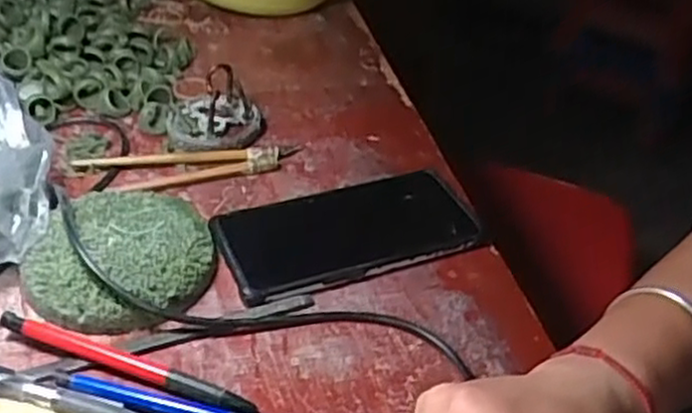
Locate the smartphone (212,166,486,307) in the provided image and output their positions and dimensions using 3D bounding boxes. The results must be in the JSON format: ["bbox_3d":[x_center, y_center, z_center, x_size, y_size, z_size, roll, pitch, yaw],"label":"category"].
[{"bbox_3d":[0.000,0.014,0.476,0.161,0.016,0.079,-12,41,-22],"label":"smartphone"}]

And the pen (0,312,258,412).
[{"bbox_3d":[-0.112,0.079,0.381,0.141,0.012,0.014,16,39,13],"label":"pen"}]

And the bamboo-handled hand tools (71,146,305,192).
[{"bbox_3d":[-0.108,-0.029,0.522,0.151,0.010,0.040,-4,39,-13],"label":"bamboo-handled hand tools"}]

